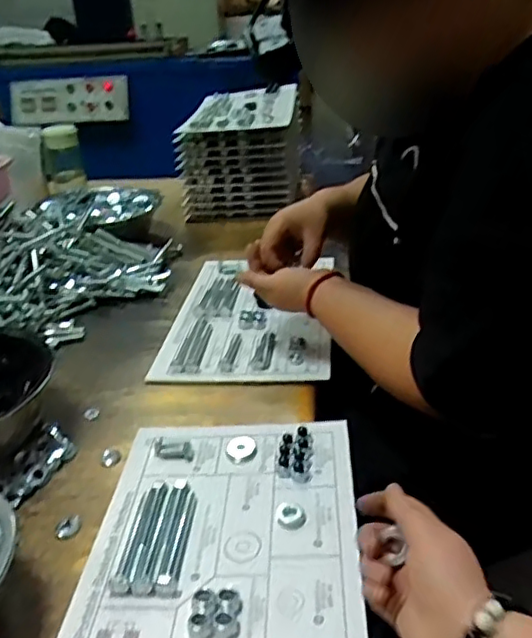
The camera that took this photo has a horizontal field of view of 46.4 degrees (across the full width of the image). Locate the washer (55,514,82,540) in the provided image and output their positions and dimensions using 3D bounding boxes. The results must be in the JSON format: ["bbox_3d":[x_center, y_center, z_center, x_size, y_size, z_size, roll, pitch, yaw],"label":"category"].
[{"bbox_3d":[-0.176,0.185,0.551,0.021,0.005,0.024,1,28,7],"label":"washer"}]

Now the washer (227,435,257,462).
[{"bbox_3d":[-0.025,0.132,0.636,0.029,0.006,0.035,-6,28,-6],"label":"washer"}]

